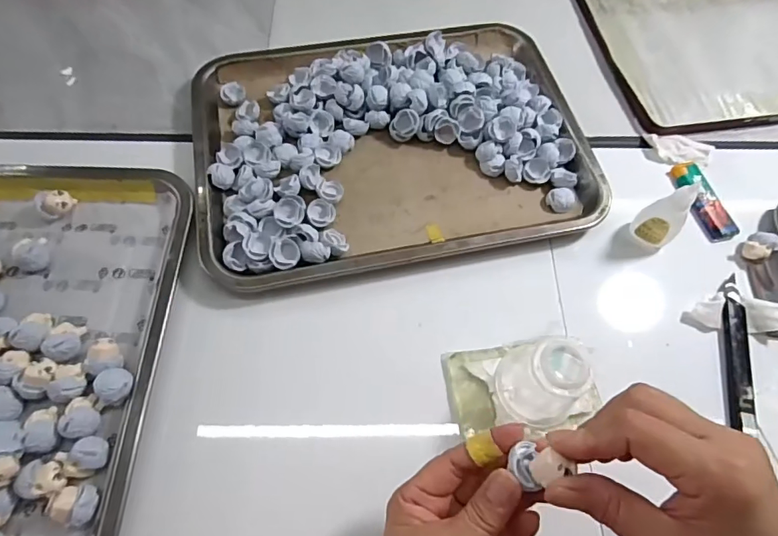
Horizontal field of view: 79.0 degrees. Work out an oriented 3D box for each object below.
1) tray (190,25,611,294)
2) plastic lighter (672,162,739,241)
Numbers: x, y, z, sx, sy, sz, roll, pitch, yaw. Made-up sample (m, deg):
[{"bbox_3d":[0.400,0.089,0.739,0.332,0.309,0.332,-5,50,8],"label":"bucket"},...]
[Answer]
[{"bbox_3d":[0.001,-0.119,0.440,0.348,0.035,0.261,-10,67,-6],"label":"tray"},{"bbox_3d":[0.290,-0.062,0.434,0.025,0.011,0.080,-12,67,-7],"label":"plastic lighter"}]

